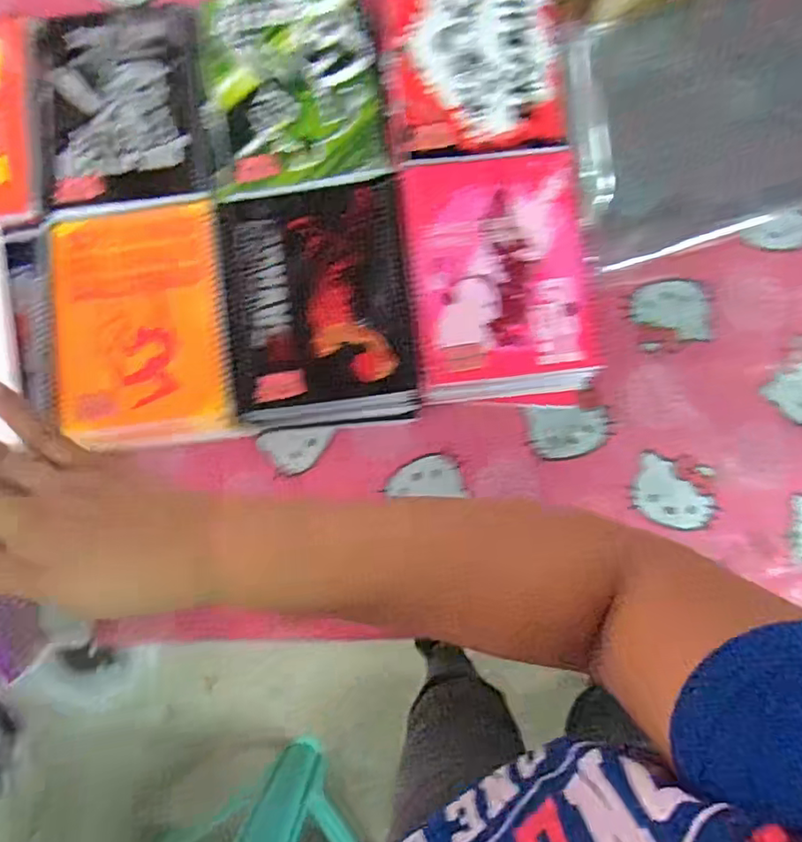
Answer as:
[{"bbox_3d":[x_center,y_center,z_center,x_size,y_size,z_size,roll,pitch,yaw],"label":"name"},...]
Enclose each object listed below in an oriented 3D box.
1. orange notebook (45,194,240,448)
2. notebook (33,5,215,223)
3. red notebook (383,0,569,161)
[{"bbox_3d":[-0.238,-0.088,0.523,0.154,0.020,0.213,-7,85,2],"label":"orange notebook"},{"bbox_3d":[-0.263,-0.293,0.550,0.164,0.010,0.199,-6,85,2],"label":"notebook"},{"bbox_3d":[0.065,-0.340,0.534,0.155,0.007,0.193,-3,85,2],"label":"red notebook"}]

